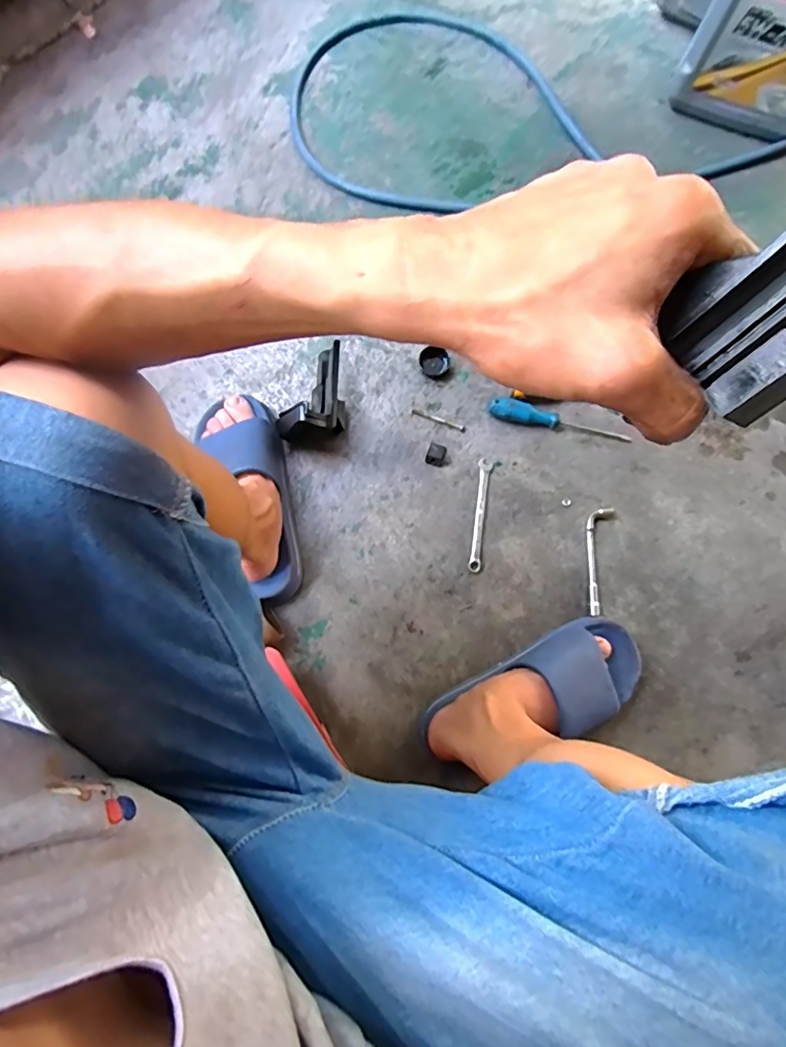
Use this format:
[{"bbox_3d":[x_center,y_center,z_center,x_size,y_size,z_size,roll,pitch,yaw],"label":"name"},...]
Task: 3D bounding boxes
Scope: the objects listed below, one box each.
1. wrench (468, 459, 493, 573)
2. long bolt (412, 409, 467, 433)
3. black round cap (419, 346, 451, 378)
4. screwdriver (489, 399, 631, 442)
[{"bbox_3d":[0.121,-0.011,0.700,0.019,0.004,0.155,7,79,2],"label":"wrench"},{"bbox_3d":[0.066,-0.147,0.728,0.081,0.004,0.009,22,80,5],"label":"long bolt"},{"bbox_3d":[0.060,-0.232,0.732,0.042,0.026,0.039,0,79,1],"label":"black round cap"},{"bbox_3d":[0.231,-0.141,0.708,0.194,0.026,0.031,14,80,3],"label":"screwdriver"}]

